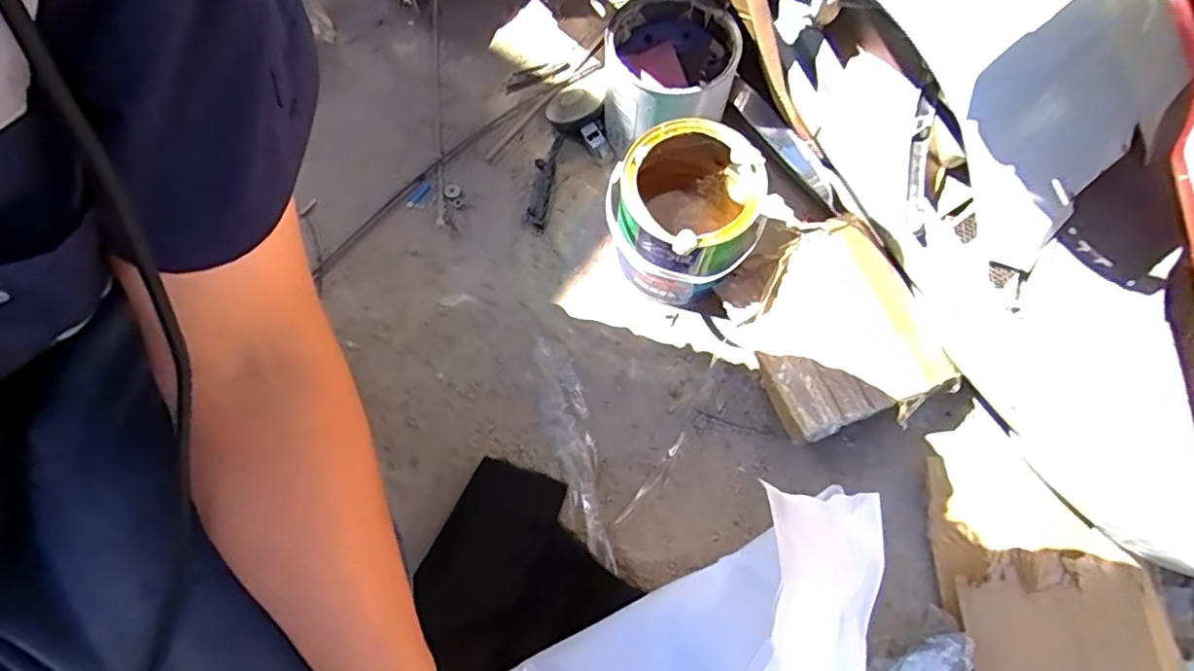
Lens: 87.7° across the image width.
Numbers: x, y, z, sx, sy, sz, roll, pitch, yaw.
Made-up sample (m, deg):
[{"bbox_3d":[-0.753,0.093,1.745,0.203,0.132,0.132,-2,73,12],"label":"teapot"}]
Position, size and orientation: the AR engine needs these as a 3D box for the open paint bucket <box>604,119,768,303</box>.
[{"bbox_3d":[0.093,-0.122,0.714,0.161,0.169,0.185,13,68,4],"label":"open paint bucket"}]

